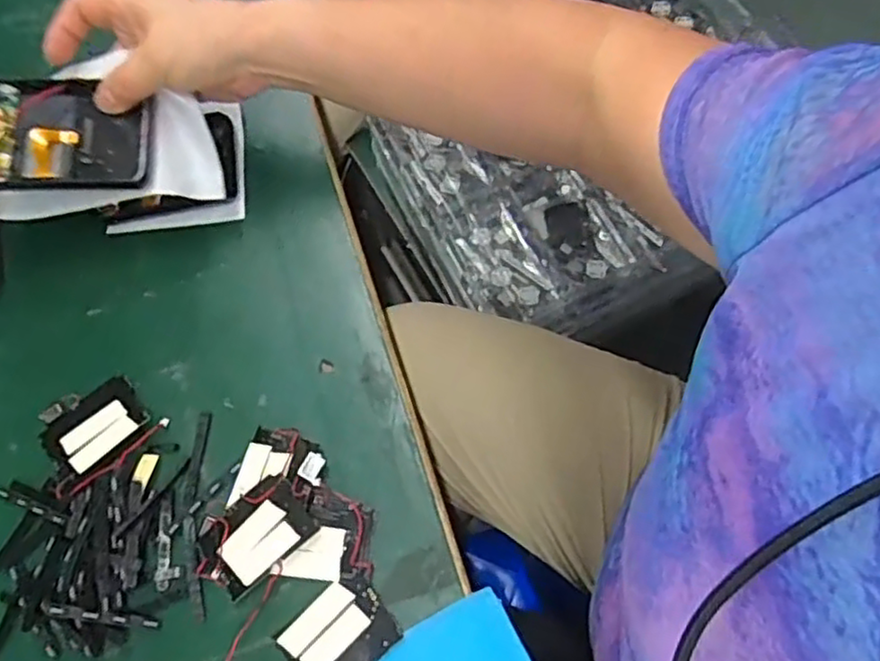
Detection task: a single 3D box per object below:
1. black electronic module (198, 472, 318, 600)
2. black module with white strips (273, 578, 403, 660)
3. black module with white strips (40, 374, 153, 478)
[{"bbox_3d":[-0.112,0.123,0.413,0.068,0.006,0.046,-39,75,-10],"label":"black electronic module"},{"bbox_3d":[-0.060,0.177,0.394,0.062,0.004,0.050,-41,75,-10],"label":"black module with white strips"},{"bbox_3d":[-0.222,0.060,0.440,0.061,0.018,0.059,-37,74,-9],"label":"black module with white strips"}]

